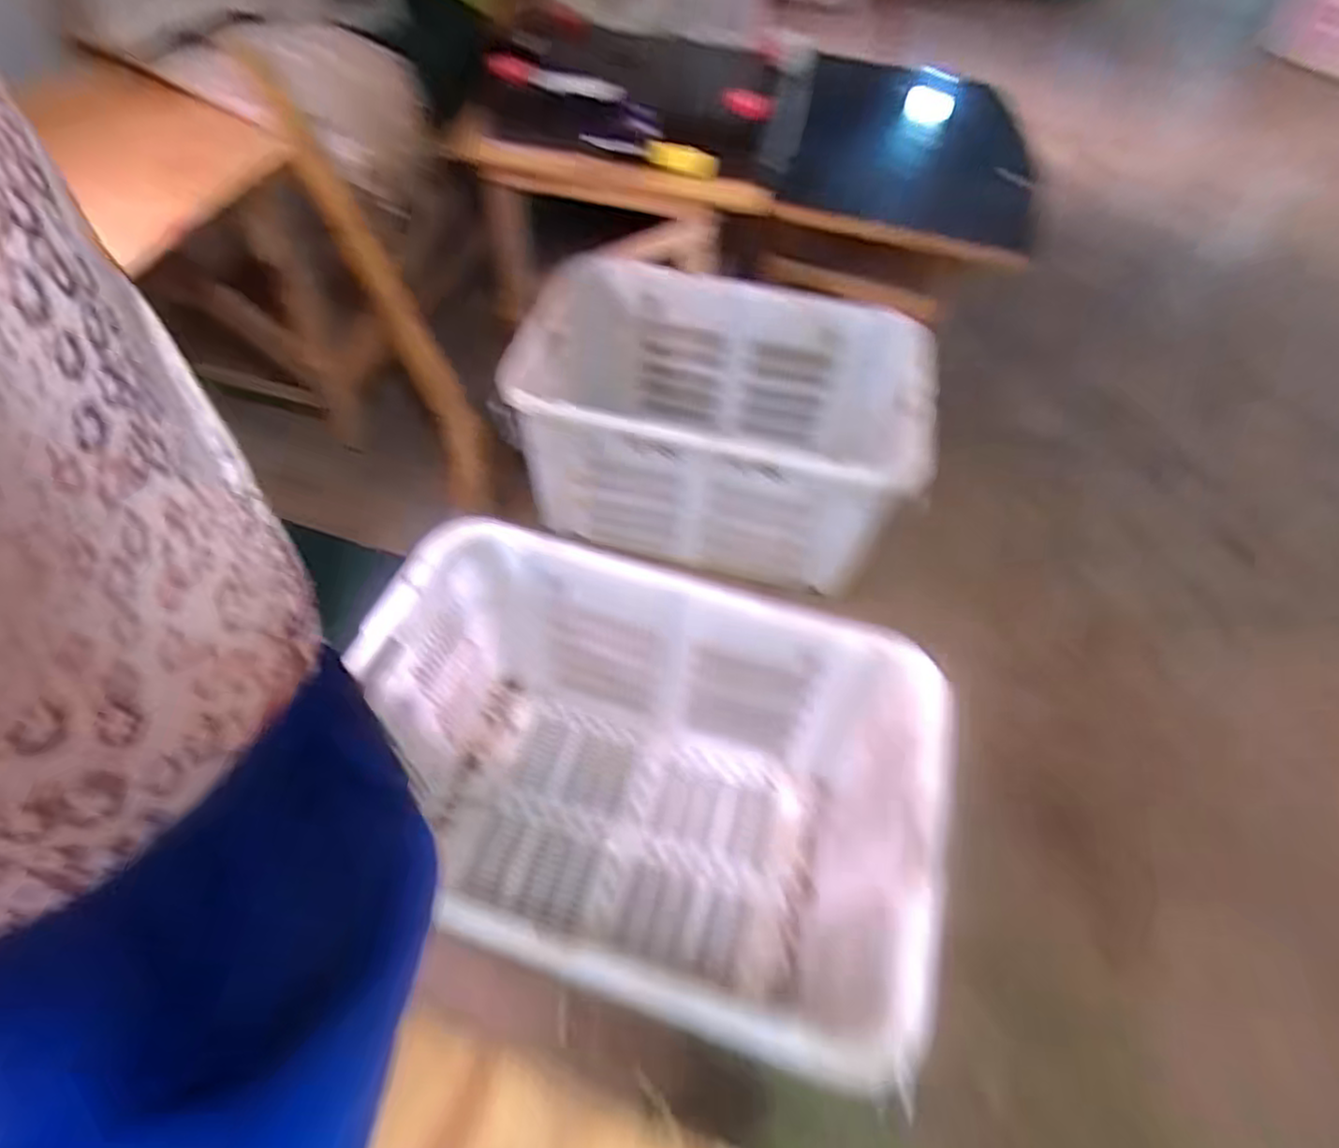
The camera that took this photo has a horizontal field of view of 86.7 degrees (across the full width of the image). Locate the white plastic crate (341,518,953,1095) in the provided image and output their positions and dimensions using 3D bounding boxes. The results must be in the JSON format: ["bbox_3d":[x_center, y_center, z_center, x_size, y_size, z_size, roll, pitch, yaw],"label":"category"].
[{"bbox_3d":[-0.053,0.285,0.933,0.654,0.402,0.466,19,55,8],"label":"white plastic crate"}]

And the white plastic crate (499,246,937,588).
[{"bbox_3d":[0.108,-0.276,1.351,0.701,0.345,0.463,13,54,4],"label":"white plastic crate"}]

